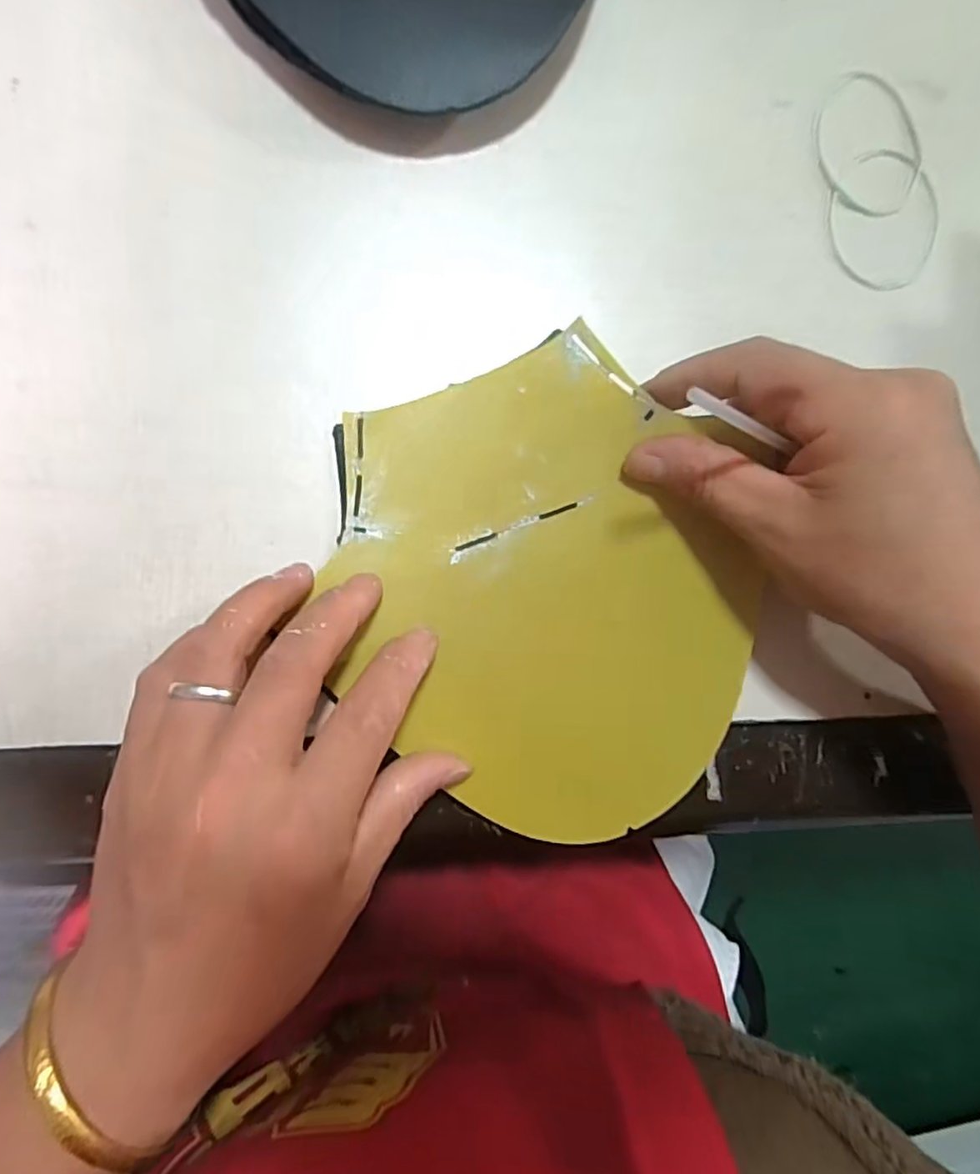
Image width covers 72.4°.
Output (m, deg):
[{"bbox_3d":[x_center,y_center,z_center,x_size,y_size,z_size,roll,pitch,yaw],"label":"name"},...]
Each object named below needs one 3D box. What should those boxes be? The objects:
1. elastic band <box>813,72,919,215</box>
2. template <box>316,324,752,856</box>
[{"bbox_3d":[0.155,-0.182,0.273,0.045,0.004,0.060,-7,90,-7],"label":"elastic band"},{"bbox_3d":[0.021,0.005,0.249,0.135,0.011,0.171,-26,93,0],"label":"template"}]

